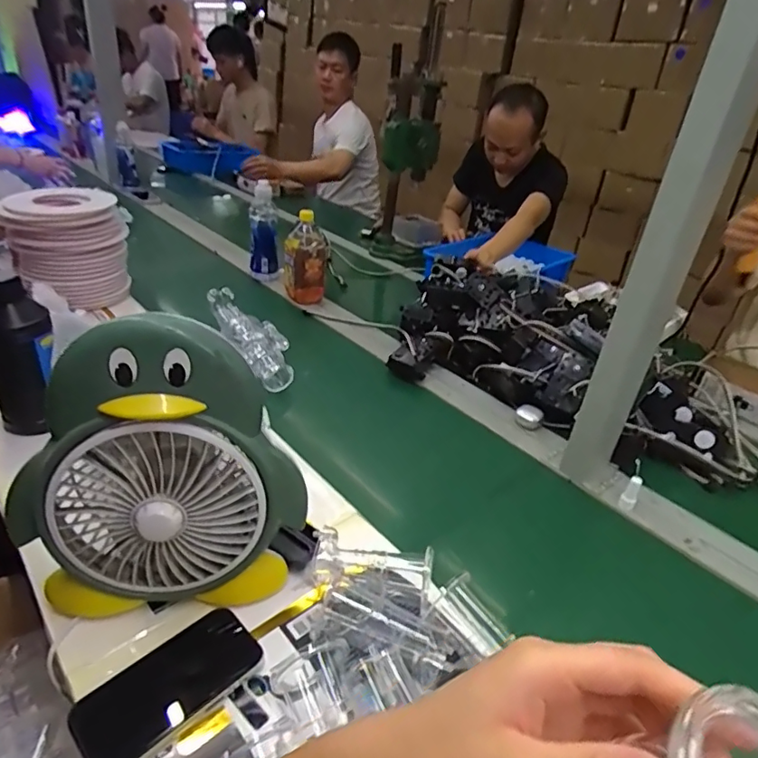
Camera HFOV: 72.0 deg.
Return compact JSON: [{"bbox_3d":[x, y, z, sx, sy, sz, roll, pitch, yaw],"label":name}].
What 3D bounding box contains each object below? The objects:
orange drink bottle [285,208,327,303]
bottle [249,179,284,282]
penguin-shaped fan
[{"bbox_3d":[-0.168,-0.273,1.191,0.092,0.187,0.080,-1,32,-13],"label":"orange drink bottle"},{"bbox_3d":[-0.283,-0.366,1.292,0.072,0.208,0.088,-2,32,-14],"label":"bottle"},{"bbox_3d":[-0.196,0.086,0.481,0.255,0.278,0.090,0,32,-11],"label":"penguin-shaped fan"}]

